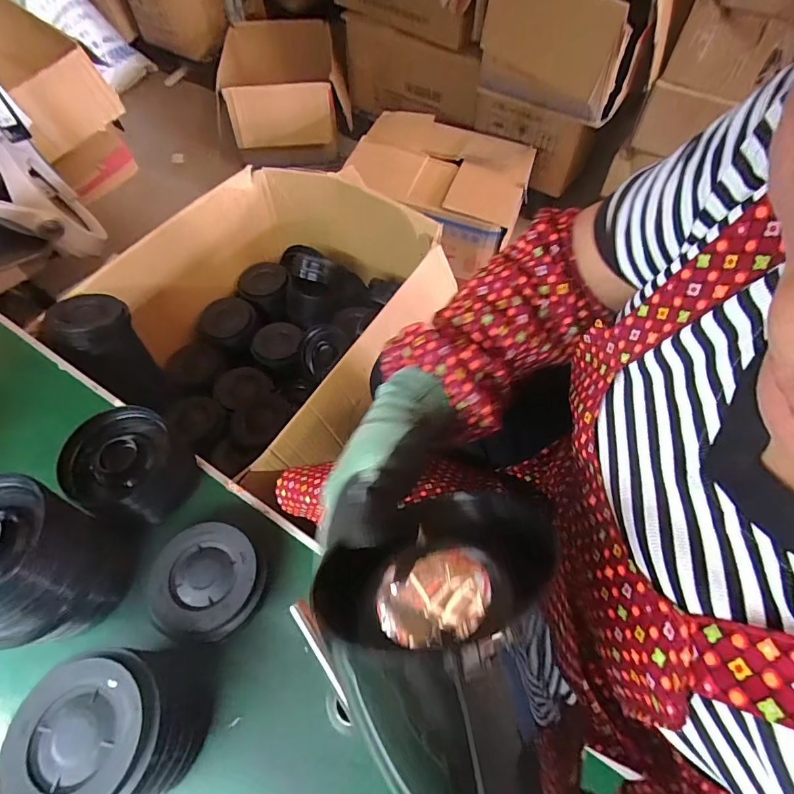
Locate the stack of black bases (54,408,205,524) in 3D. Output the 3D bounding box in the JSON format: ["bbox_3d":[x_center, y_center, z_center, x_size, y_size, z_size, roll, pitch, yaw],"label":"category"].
[{"bbox_3d":[-0.315,0.086,0.529,0.120,0.079,0.117,40,66,21],"label":"stack of black bases"}]

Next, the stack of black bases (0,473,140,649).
[{"bbox_3d":[-0.359,0.165,0.442,0.120,0.164,0.130,24,62,13],"label":"stack of black bases"}]

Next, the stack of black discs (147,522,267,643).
[{"bbox_3d":[-0.202,0.198,0.482,0.115,0.044,0.109,17,60,9],"label":"stack of black discs"}]

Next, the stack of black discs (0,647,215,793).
[{"bbox_3d":[-0.247,0.291,0.398,0.122,0.105,0.128,-1,59,-1],"label":"stack of black discs"}]

